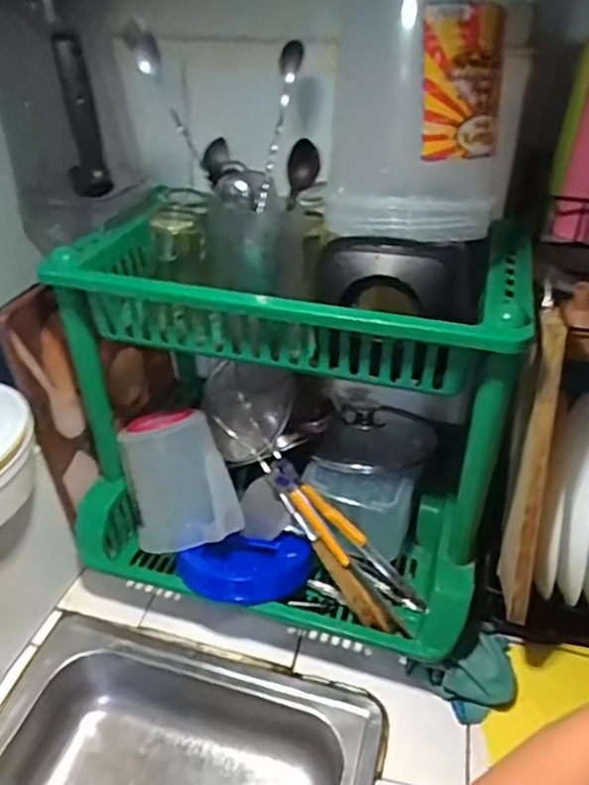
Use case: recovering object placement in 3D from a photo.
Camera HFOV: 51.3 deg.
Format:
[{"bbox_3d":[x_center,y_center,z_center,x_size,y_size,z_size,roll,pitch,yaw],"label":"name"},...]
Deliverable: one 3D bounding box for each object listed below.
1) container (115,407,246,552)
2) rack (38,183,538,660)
[{"bbox_3d":[-0.137,0.104,0.752,0.144,0.161,0.115,-9,8,8],"label":"container"},{"bbox_3d":[-0.022,0.028,0.692,0.479,0.403,0.247,10,35,15],"label":"rack"}]

